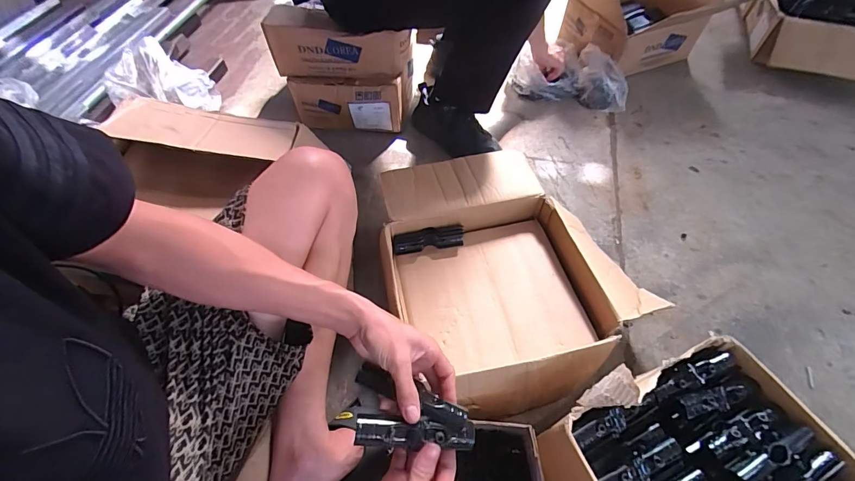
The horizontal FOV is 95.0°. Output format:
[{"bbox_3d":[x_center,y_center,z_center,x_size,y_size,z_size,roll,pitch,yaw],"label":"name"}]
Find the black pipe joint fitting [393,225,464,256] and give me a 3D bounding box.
[{"bbox_3d":[0.002,-0.001,0.738,0.132,0.043,0.023,-10,12,-7],"label":"black pipe joint fitting"}]

